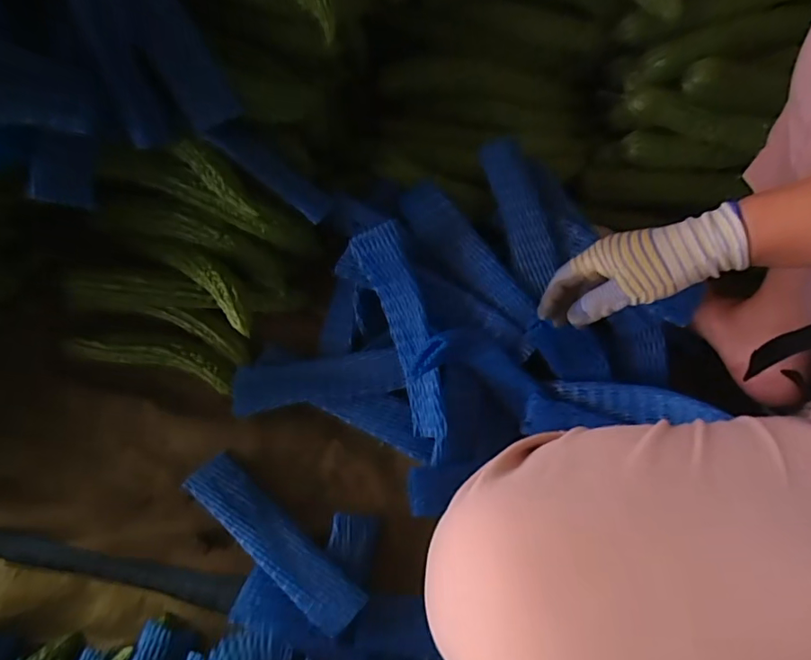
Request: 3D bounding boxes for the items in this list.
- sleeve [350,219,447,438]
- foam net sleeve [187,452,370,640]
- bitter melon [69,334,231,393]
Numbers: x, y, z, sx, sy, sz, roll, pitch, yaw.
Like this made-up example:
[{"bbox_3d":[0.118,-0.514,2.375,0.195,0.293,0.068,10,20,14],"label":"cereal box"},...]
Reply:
[{"bbox_3d":[-0.002,0.004,0.546,0.056,0.047,0.234,-16,98,-5],"label":"sleeve"},{"bbox_3d":[-0.144,0.225,0.546,0.235,0.019,0.058,36,57,19],"label":"foam net sleeve"},{"bbox_3d":[-0.310,0.028,0.614,0.207,0.030,0.050,13,74,3],"label":"bitter melon"}]

